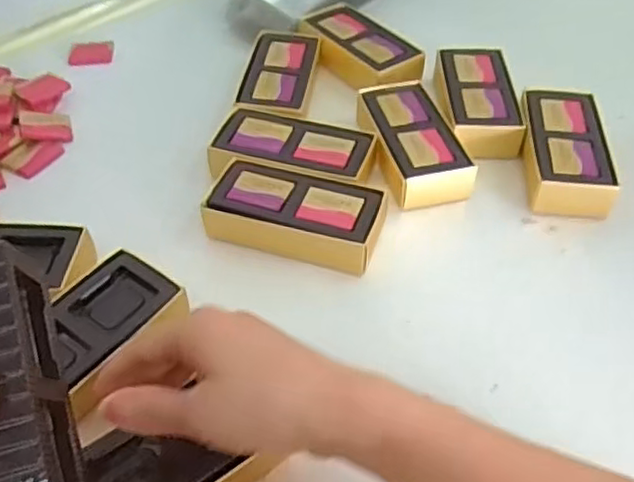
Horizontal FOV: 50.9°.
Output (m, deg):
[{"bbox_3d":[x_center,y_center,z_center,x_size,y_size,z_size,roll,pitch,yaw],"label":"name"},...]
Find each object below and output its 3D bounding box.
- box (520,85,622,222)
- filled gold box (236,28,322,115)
[{"bbox_3d":[0.187,-0.069,0.506,0.060,0.033,0.122,4,48,5],"label":"box"},{"bbox_3d":[-0.031,-0.135,0.572,0.058,0.030,0.119,4,47,4],"label":"filled gold box"}]

